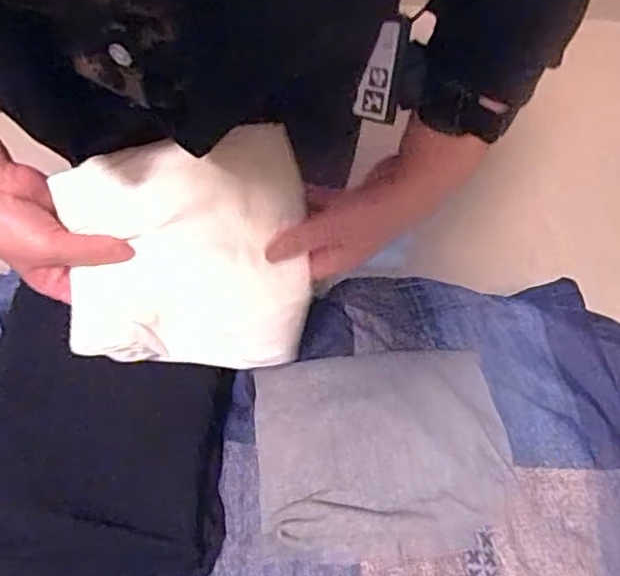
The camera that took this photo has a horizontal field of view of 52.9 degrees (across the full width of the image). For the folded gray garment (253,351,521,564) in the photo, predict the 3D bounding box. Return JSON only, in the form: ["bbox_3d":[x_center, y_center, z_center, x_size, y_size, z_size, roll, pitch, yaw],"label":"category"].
[{"bbox_3d":[0.068,0.149,0.575,0.228,0.045,0.175,-3,57,-8],"label":"folded gray garment"}]

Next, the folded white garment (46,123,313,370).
[{"bbox_3d":[-0.094,-0.019,0.485,0.185,0.061,0.193,-5,101,-6],"label":"folded white garment"}]

